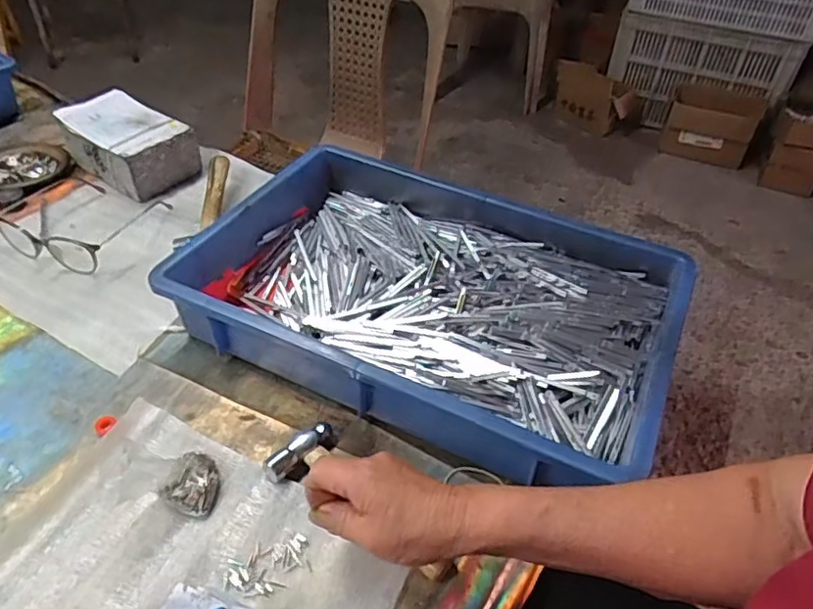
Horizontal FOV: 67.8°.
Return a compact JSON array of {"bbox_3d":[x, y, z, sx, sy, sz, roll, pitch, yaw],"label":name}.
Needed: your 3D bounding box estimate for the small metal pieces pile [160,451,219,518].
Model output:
[{"bbox_3d":[-0.161,0.136,0.461,0.035,0.021,0.040,17,44,14],"label":"small metal pieces pile"}]

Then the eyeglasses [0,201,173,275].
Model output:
[{"bbox_3d":[-0.367,-0.102,0.685,0.144,0.042,0.140,13,43,10],"label":"eyeglasses"}]

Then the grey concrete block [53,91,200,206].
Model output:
[{"bbox_3d":[-0.357,-0.206,0.774,0.159,0.079,0.097,24,46,21],"label":"grey concrete block"}]

